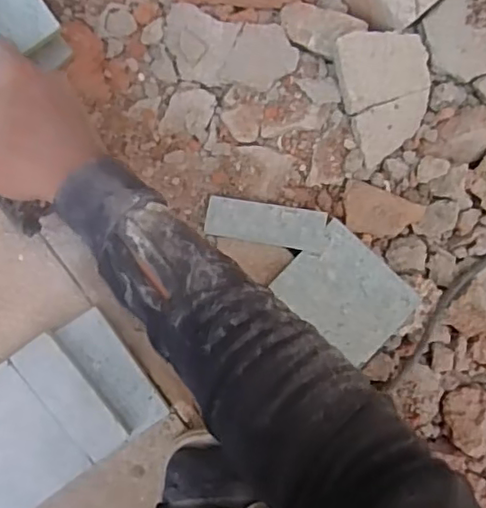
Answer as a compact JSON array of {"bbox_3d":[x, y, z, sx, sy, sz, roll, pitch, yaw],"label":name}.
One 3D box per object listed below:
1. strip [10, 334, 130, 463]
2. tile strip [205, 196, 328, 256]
[{"bbox_3d":[-0.126,0.106,0.447,0.033,0.008,0.099,-38,96,-1],"label":"strip"},{"bbox_3d":[0.020,-0.025,0.506,0.100,0.012,0.034,10,90,5],"label":"tile strip"}]

